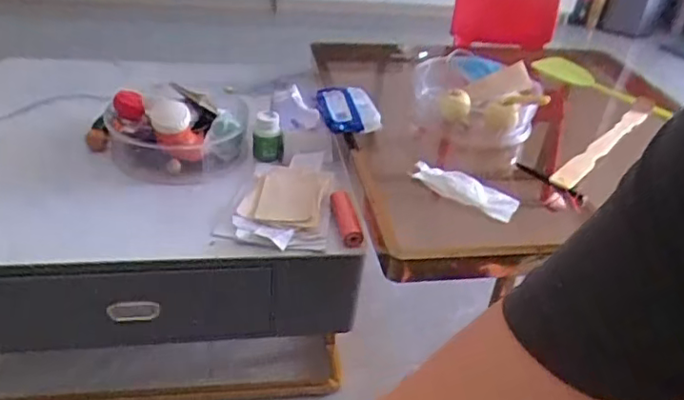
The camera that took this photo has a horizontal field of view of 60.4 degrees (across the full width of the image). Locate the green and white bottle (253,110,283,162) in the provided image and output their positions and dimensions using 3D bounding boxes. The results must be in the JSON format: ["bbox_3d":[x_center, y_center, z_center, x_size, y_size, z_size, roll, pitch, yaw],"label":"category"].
[{"bbox_3d":[-0.126,-0.112,1.007,0.049,0.080,0.055,2,35,-7],"label":"green and white bottle"}]

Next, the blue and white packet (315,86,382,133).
[{"bbox_3d":[0.013,-0.166,1.062,0.102,0.032,0.136,-2,46,-13],"label":"blue and white packet"}]

